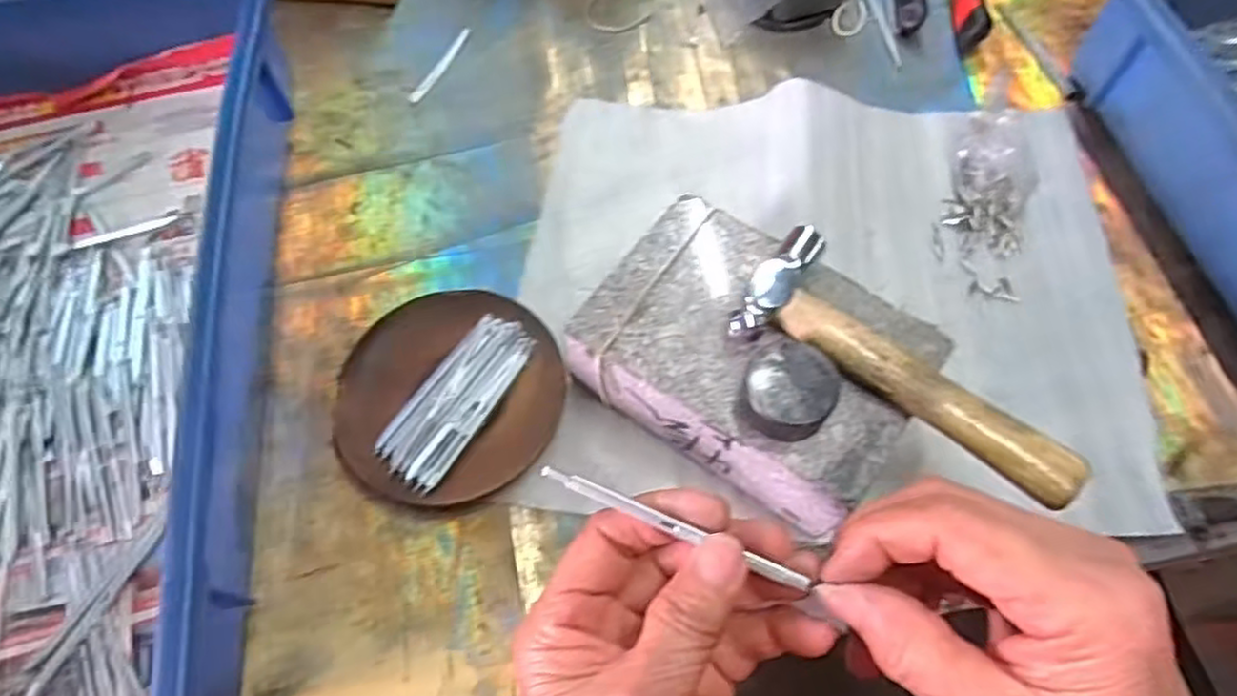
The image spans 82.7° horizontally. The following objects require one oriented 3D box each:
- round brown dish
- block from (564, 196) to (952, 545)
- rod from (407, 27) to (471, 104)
[{"bbox_3d":[-0.087,0.023,0.368,0.113,0.015,0.112,0,65,1],"label":"round brown dish"},{"bbox_3d":[0.061,0.009,0.342,0.143,0.065,0.109,33,70,15],"label":"block"},{"bbox_3d":[-0.121,-0.195,0.481,0.009,0.004,0.072,25,68,12],"label":"rod"}]

